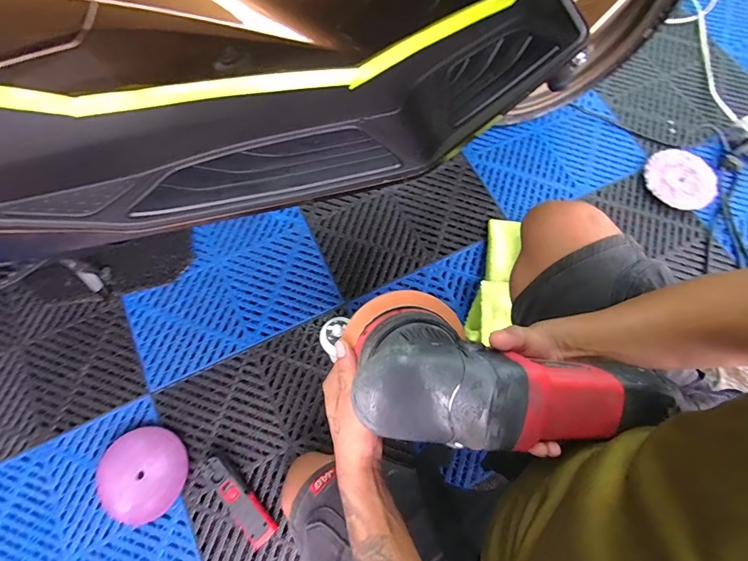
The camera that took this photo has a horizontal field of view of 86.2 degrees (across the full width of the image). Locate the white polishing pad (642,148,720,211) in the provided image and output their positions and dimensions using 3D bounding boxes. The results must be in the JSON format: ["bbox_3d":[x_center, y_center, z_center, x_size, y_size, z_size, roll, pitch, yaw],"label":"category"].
[{"bbox_3d":[0.711,-0.236,0.925,0.145,0.026,0.155,-33,76,-10],"label":"white polishing pad"}]

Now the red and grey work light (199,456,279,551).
[{"bbox_3d":[-0.233,0.372,0.681,0.054,0.038,0.168,-40,77,-12],"label":"red and grey work light"}]

